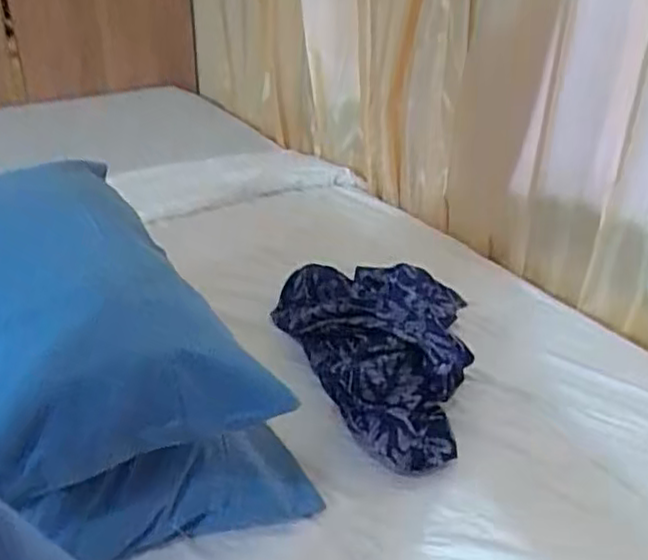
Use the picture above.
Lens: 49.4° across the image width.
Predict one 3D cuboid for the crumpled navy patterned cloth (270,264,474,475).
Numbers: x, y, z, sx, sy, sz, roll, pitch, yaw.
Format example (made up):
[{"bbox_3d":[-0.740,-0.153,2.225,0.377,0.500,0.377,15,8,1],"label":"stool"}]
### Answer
[{"bbox_3d":[0.057,0.074,0.887,0.244,0.107,0.345,3,30,2],"label":"crumpled navy patterned cloth"}]

